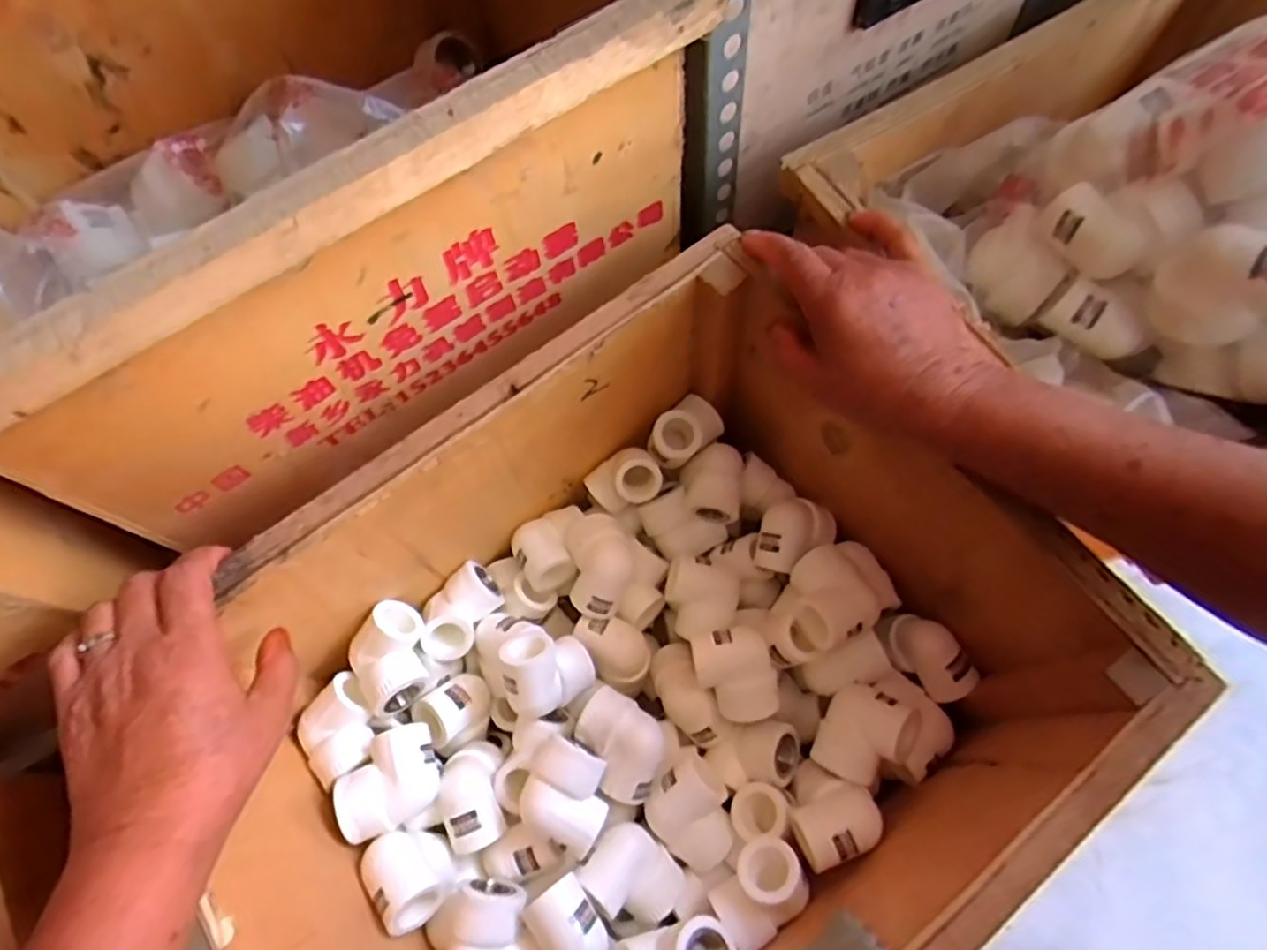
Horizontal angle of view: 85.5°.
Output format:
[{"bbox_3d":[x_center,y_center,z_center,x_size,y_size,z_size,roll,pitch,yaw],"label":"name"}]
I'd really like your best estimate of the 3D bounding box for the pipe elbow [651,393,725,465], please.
[{"bbox_3d":[0.037,-0.033,0.512,0.054,0.036,0.037,-42,73,-14],"label":"pipe elbow"}]

